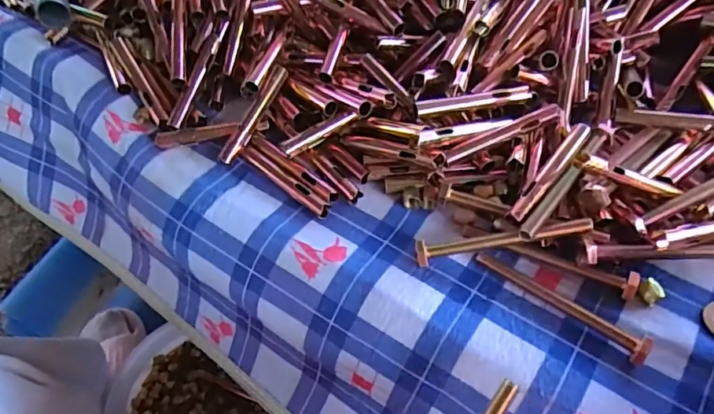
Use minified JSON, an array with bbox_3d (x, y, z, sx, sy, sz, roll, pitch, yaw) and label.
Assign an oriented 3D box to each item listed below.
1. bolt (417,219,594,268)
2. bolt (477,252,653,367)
[{"bbox_3d":[0.088,0.021,0.310,0.103,0.014,0.016,-10,55,11],"label":"bolt"},{"bbox_3d":[0.117,0.053,0.295,0.103,0.014,0.010,35,63,23],"label":"bolt"}]

